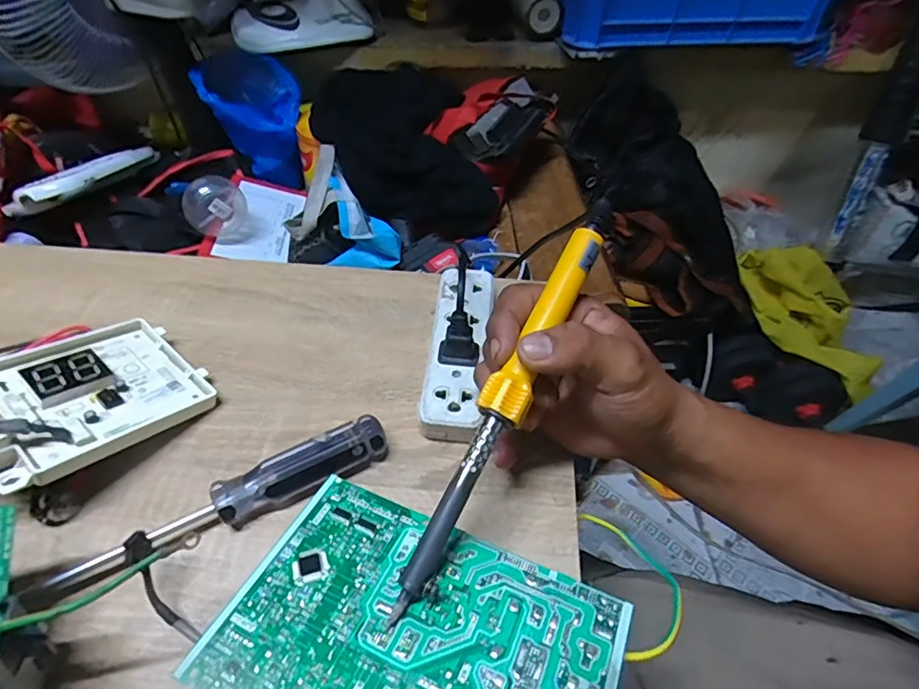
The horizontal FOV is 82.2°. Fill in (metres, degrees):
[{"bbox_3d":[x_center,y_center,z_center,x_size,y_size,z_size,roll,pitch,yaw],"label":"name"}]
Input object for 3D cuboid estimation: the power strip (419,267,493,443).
[{"bbox_3d":[0.000,0.001,0.381,0.041,0.029,0.145,5,50,2],"label":"power strip"}]

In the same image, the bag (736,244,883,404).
[{"bbox_3d":[0.824,-0.088,1.228,0.274,0.119,0.375,-30,57,-24],"label":"bag"}]

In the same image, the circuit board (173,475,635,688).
[{"bbox_3d":[-0.019,0.134,0.240,0.171,0.024,0.111,20,52,15],"label":"circuit board"}]

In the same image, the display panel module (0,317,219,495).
[{"bbox_3d":[-0.238,0.030,0.325,0.096,0.019,0.135,40,39,17],"label":"display panel module"}]

